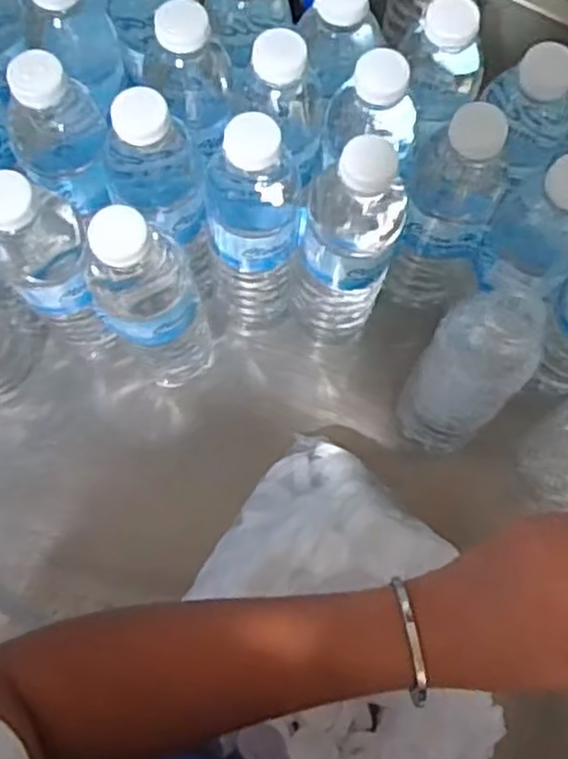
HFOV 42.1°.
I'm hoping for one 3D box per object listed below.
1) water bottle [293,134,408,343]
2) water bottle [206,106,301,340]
[{"bbox_3d":[0.042,-0.090,0.500,0.063,0.217,0.056,23,72,5],"label":"water bottle"},{"bbox_3d":[-0.020,-0.098,0.501,0.059,0.214,0.056,1,72,-2],"label":"water bottle"}]

